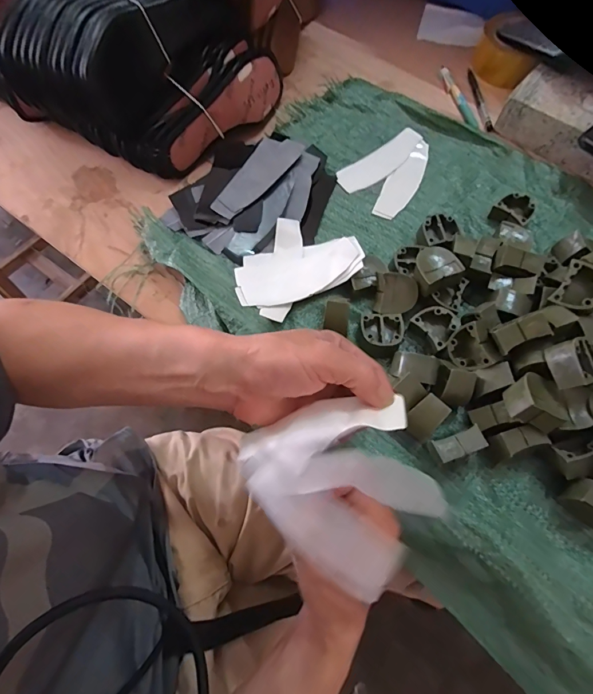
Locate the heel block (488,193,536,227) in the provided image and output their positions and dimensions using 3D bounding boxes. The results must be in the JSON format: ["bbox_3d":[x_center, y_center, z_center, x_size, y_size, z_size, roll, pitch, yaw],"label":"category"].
[{"bbox_3d":[0.262,-0.164,0.464,0.041,0.022,0.035,38,72,15],"label":"heel block"}]

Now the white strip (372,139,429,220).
[{"bbox_3d":[0.142,-0.220,0.501,0.039,0.006,0.134,27,70,12],"label":"white strip"}]

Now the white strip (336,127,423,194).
[{"bbox_3d":[0.115,-0.249,0.516,0.136,0.005,0.044,-38,72,-11],"label":"white strip"}]

